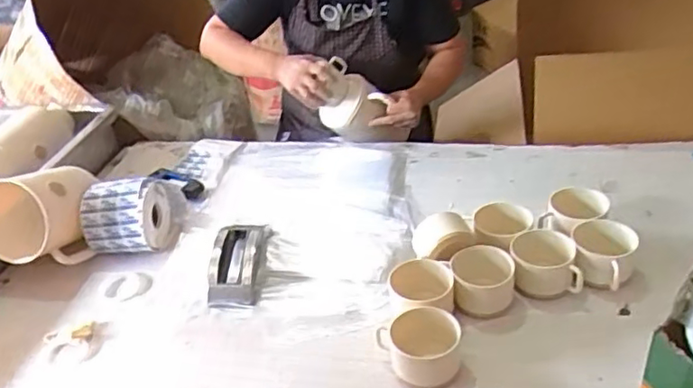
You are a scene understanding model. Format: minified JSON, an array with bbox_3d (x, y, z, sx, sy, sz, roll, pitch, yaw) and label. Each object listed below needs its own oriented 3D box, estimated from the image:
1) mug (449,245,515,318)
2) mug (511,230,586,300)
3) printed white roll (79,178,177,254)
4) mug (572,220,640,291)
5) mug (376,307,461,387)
[{"bbox_3d":[0.195,0.125,0.891,0.085,0.064,0.078,0,34,12],"label":"mug"},{"bbox_3d":[0.289,0.105,0.904,0.095,0.082,0.068,3,35,16],"label":"mug"},{"bbox_3d":[-0.389,0.034,1.109,0.122,0.121,0.128,-3,33,6],"label":"printed white roll"},{"bbox_3d":[0.374,0.097,0.904,0.085,0.067,0.089,6,36,16],"label":"mug"},{"bbox_3d":[0.094,0.201,0.812,0.102,0.063,0.082,-3,33,7],"label":"mug"}]

